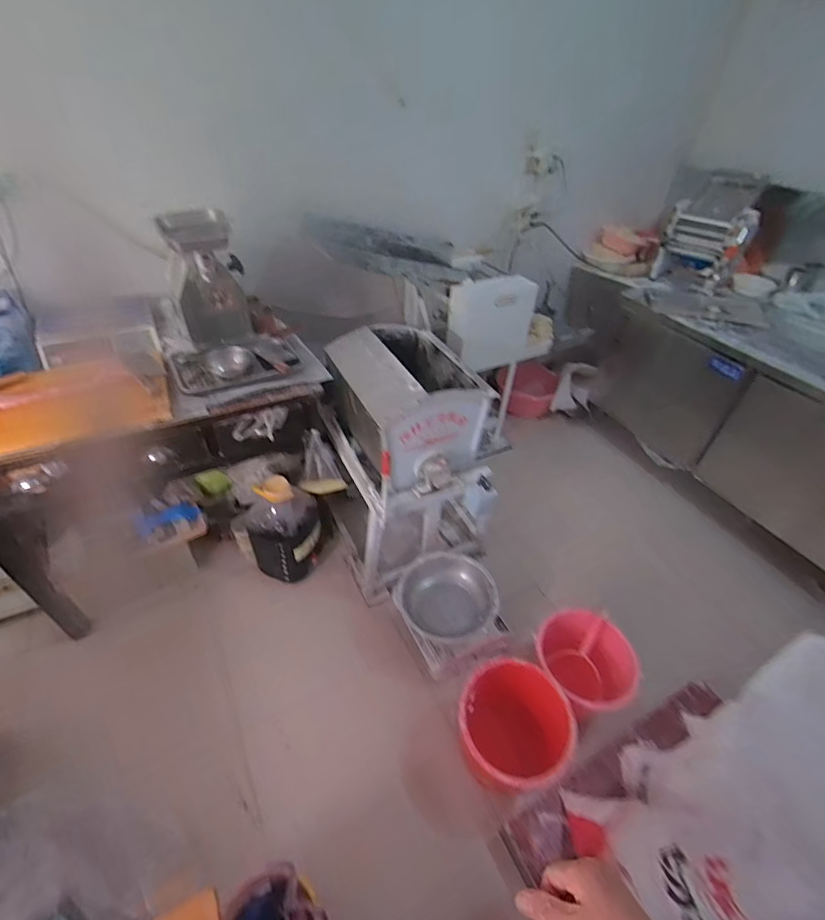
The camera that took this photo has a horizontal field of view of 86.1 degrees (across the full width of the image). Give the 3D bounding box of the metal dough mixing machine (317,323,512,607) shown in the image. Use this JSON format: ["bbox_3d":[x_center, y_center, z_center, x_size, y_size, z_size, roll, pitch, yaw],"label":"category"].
[{"bbox_3d":[-0.016,-0.027,1.830,0.575,0.913,0.684,-14,45,-19],"label":"metal dough mixing machine"}]

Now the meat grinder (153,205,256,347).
[{"bbox_3d":[-0.684,-0.583,1.498,0.219,0.401,0.348,-15,45,-20],"label":"meat grinder"}]

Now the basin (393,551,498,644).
[{"bbox_3d":[0.122,0.483,1.630,0.355,0.102,0.334,2,42,-2],"label":"basin"}]

